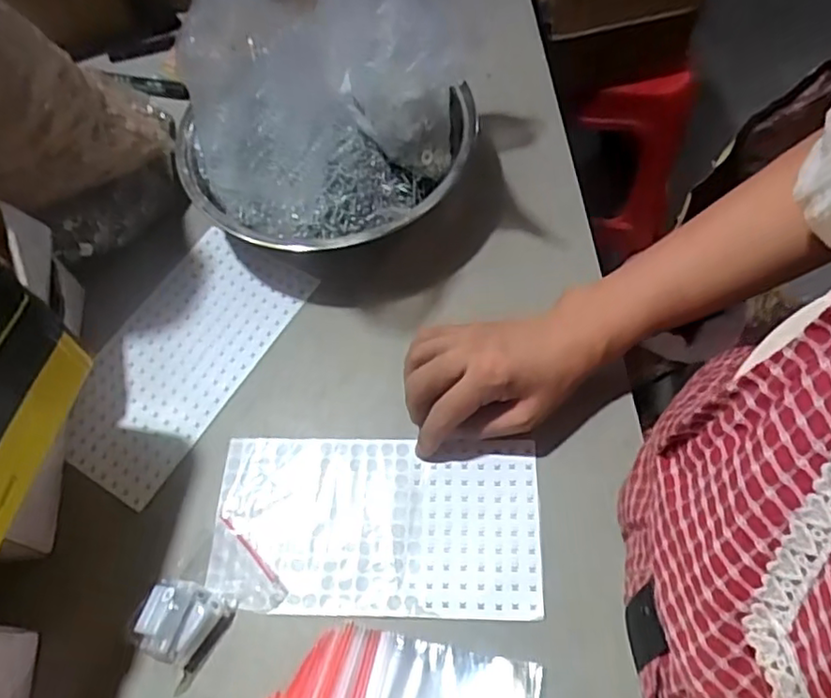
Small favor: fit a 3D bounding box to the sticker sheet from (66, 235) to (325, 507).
[{"bbox_3d":[-0.204,0.001,0.550,0.140,0.009,0.240,24,65,16],"label":"sticker sheet"}]

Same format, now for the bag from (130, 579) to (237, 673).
[{"bbox_3d":[-0.158,0.181,0.425,0.054,0.033,0.050,17,64,13],"label":"bag"}]

